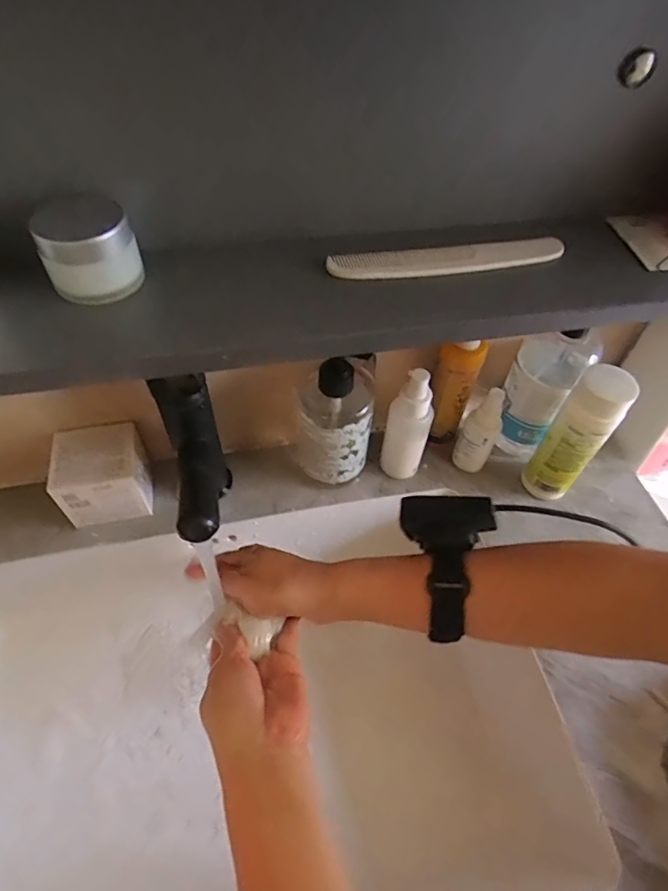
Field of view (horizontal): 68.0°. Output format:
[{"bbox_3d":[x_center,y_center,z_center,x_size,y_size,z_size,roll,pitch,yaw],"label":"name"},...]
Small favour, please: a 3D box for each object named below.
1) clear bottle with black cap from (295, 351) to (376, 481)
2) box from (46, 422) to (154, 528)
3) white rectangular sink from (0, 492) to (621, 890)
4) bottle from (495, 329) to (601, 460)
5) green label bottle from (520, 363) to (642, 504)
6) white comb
[{"bbox_3d":[-0.001,-0.019,0.463,0.068,0.147,0.057,3,52,-2],"label":"clear bottle with black cap"},{"bbox_3d":[-0.211,0.031,0.462,0.079,0.077,0.065,-12,54,-13],"label":"box"},{"bbox_3d":[-0.077,0.238,0.430,0.519,0.114,0.348,-7,53,-9],"label":"white rectangular sink"},{"bbox_3d":[0.198,-0.049,0.494,0.062,0.142,0.053,34,57,20],"label":"bottle"},{"bbox_3d":[0.221,-0.003,0.459,0.045,0.157,0.040,37,58,22],"label":"green label bottle"},{"bbox_3d":[0.077,-0.125,0.329,0.161,0.007,0.025,-9,54,-11],"label":"white comb"}]

